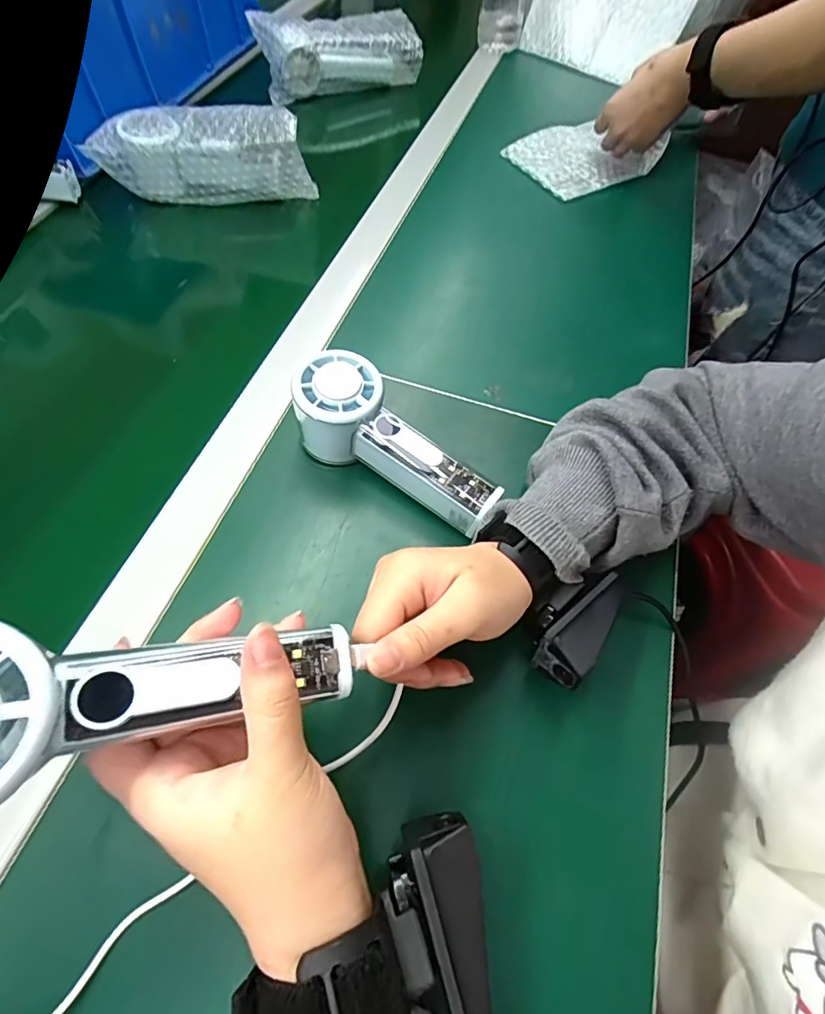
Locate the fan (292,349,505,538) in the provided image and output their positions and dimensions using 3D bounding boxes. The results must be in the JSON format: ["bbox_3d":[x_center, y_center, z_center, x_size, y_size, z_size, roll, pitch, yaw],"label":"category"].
[{"bbox_3d":[-0.009,-0.042,0.334,0.146,0.062,0.053,28,64,12],"label":"fan"}]

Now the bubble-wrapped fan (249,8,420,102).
[{"bbox_3d":[-0.099,-0.620,0.678,0.209,0.068,0.070,-16,64,-11],"label":"bubble-wrapped fan"}]

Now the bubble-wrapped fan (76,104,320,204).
[{"bbox_3d":[-0.210,-0.356,0.498,0.204,0.078,0.047,4,62,-1],"label":"bubble-wrapped fan"}]

